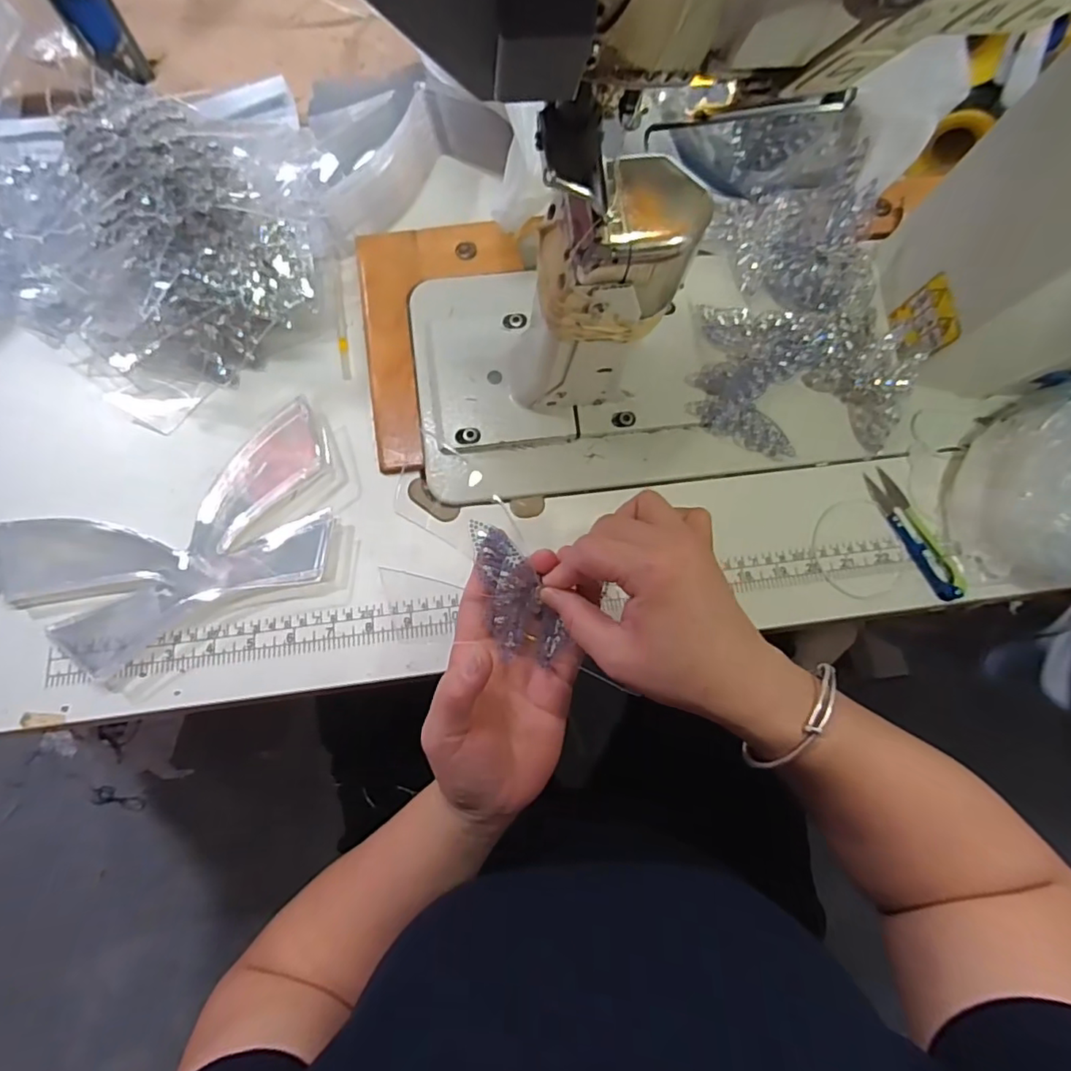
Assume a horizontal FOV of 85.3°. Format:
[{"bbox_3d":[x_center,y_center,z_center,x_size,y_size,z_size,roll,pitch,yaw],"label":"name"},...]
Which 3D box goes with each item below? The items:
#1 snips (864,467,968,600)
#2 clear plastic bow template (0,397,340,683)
[{"bbox_3d":[0.274,-0.003,0.418,0.025,0.012,0.102,-21,75,-8],"label":"snips"},{"bbox_3d":[-0.237,0.005,0.393,0.219,0.016,0.120,-28,76,-10],"label":"clear plastic bow template"}]

